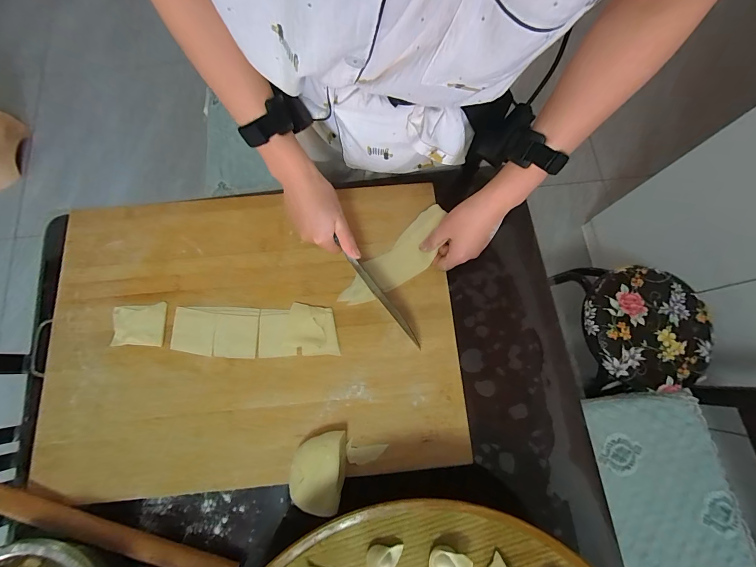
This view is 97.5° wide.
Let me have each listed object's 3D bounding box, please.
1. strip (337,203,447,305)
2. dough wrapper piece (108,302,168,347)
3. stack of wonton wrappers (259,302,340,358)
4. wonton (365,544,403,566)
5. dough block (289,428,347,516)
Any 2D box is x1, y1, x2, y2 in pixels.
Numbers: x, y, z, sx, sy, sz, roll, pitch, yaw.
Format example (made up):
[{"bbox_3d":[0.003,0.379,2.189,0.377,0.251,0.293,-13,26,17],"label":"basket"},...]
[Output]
[{"bbox_3d":[0.030,-0.032,0.484,0.190,0.017,0.065,-44,79,-2],"label":"strip"},{"bbox_3d":[-0.339,0.059,0.468,0.073,0.004,0.059,-4,75,-1],"label":"dough wrapper piece"},{"bbox_3d":[-0.112,0.065,0.464,0.108,0.012,0.069,-2,75,0],"label":"stack of wonton wrappers"},{"bbox_3d":[0.005,0.259,0.301,0.032,0.022,0.032,5,75,2],"label":"wonton"},{"bbox_3d":[-0.073,0.228,0.405,0.061,0.039,0.090,5,75,2],"label":"dough block"}]

